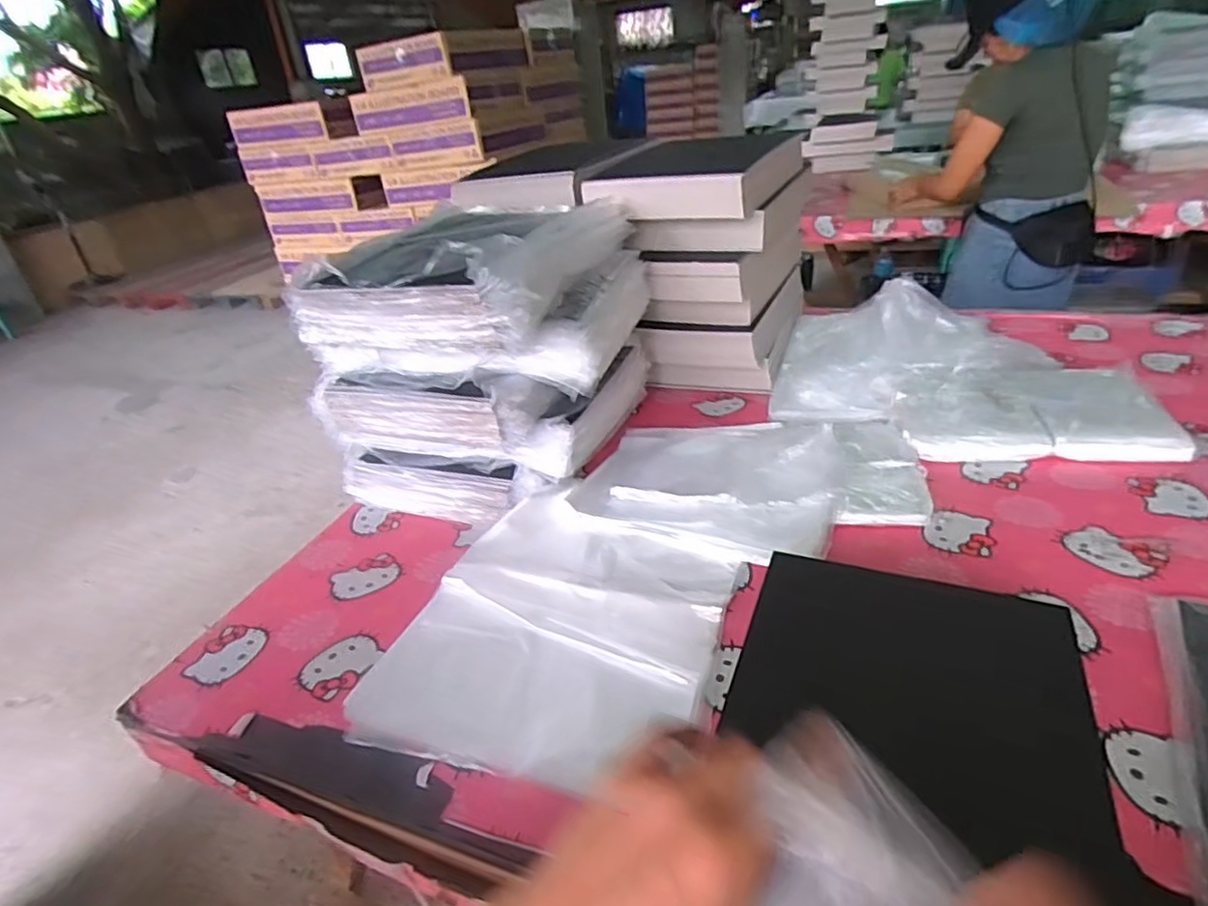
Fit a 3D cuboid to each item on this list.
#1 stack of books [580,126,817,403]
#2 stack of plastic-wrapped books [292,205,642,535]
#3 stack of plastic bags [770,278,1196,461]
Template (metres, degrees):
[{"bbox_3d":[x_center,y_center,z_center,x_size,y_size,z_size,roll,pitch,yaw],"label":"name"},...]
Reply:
[{"bbox_3d":[0.173,-0.328,1.142,0.291,0.330,0.366,8,34,24],"label":"stack of books"},{"bbox_3d":[-0.137,-0.154,0.931,0.365,0.320,0.405,8,34,23],"label":"stack of plastic-wrapped books"},{"bbox_3d":[0.549,-0.149,1.033,0.517,0.082,0.515,6,33,20],"label":"stack of plastic bags"}]

